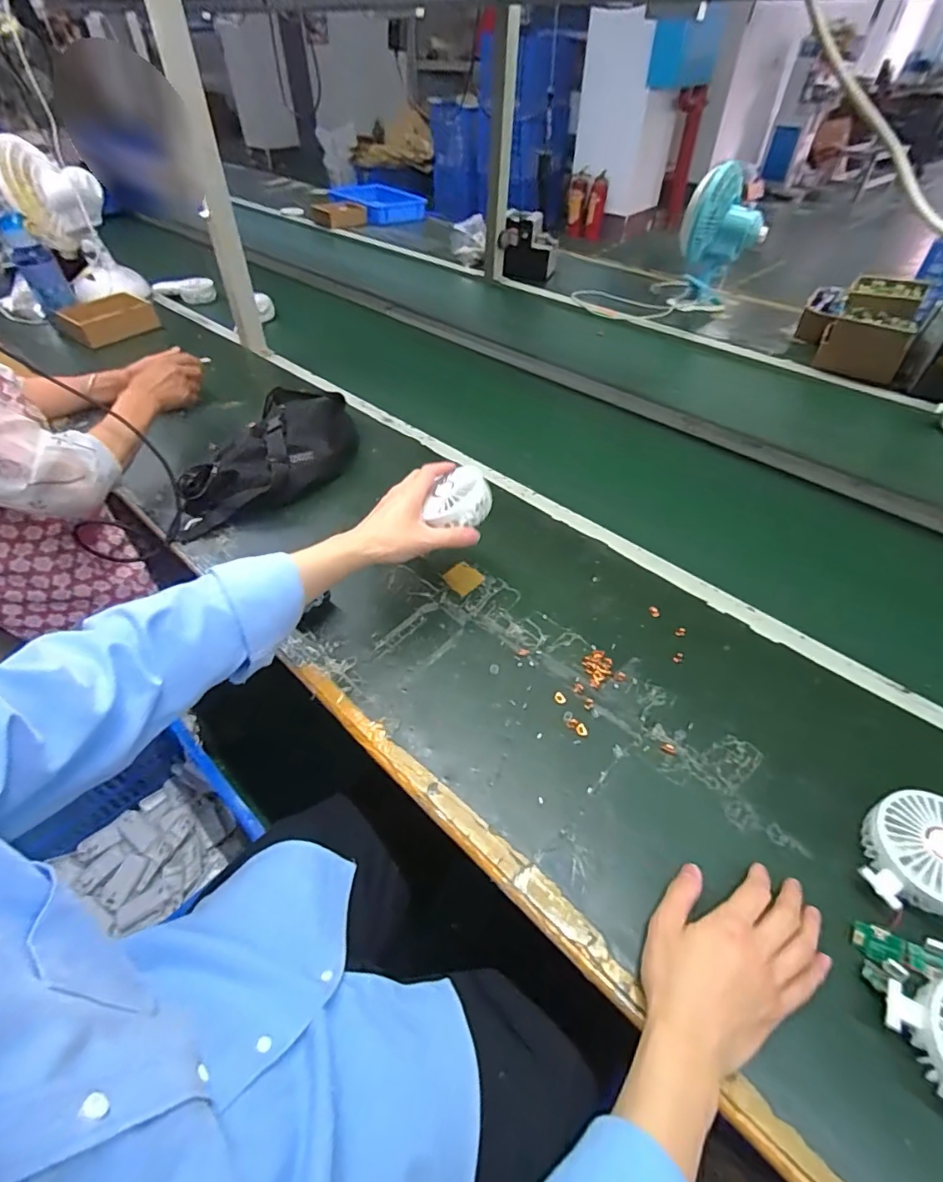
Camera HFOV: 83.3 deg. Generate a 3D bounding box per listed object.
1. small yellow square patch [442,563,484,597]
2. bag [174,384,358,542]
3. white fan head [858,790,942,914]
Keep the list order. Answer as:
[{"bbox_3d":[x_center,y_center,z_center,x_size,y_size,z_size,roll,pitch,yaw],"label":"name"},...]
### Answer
[{"bbox_3d":[-0.011,-0.016,0.689,0.042,0.004,0.046,-33,55,-27],"label":"small yellow square patch"},{"bbox_3d":[-0.308,-0.195,0.807,0.154,0.089,0.327,22,51,20],"label":"bag"},{"bbox_3d":[0.378,0.217,0.438,0.106,0.043,0.090,5,47,5],"label":"white fan head"}]

